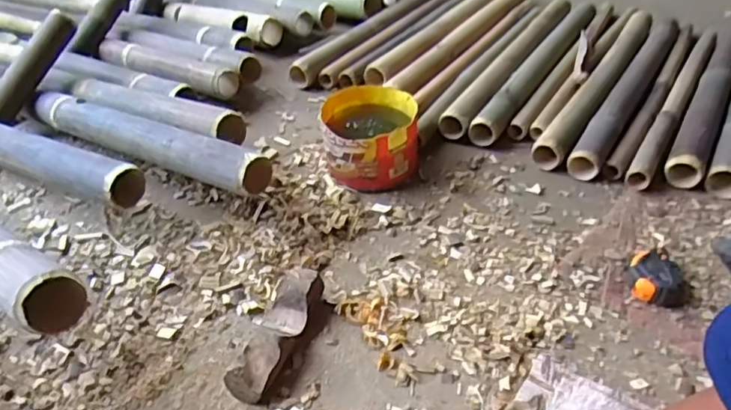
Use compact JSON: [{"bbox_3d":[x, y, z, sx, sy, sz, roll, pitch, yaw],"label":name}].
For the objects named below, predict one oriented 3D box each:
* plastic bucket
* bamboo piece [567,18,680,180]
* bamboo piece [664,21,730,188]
[{"bbox_3d":[0.006,-0.106,0.920,0.147,0.093,0.155,1,41,1],"label":"plastic bucket"},{"bbox_3d":[0.481,-0.212,1.055,0.056,0.060,0.576,23,46,24],"label":"bamboo piece"},{"bbox_3d":[0.615,-0.211,1.033,0.055,0.054,0.601,23,45,24],"label":"bamboo piece"}]

